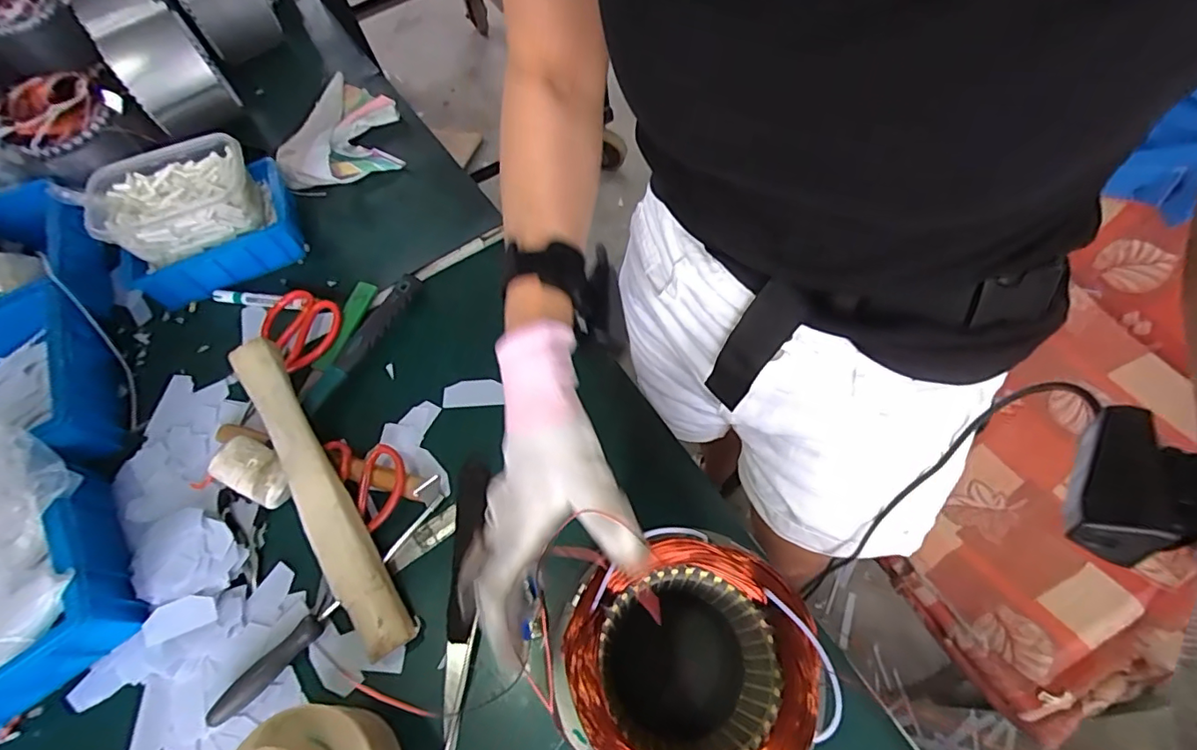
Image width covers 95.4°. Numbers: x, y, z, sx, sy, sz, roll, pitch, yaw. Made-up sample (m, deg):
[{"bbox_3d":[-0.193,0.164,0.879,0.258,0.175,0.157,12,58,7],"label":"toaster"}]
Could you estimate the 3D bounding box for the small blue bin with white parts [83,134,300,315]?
[{"bbox_3d":[-0.492,-0.206,0.666,0.197,0.093,0.170,-29,63,-9],"label":"small blue bin with white parts"}]

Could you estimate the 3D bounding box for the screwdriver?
[{"bbox_3d":[-0.234,0.202,0.488,0.019,0.022,0.244,37,73,23],"label":"screwdriver"}]

